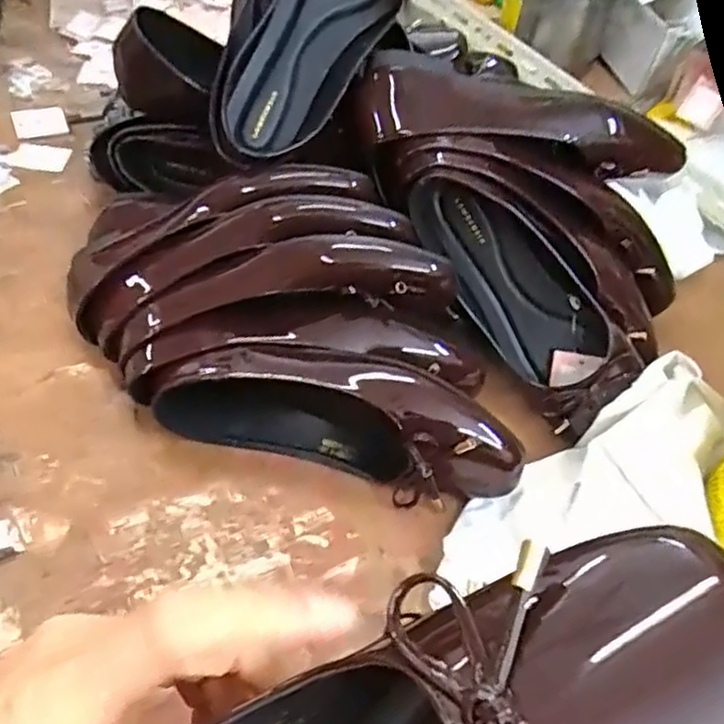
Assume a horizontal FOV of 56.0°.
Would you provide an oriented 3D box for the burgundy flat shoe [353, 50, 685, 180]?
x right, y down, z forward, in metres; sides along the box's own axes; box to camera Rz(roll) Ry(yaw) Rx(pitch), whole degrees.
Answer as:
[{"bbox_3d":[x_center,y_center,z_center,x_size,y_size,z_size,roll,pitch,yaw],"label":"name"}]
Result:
[{"bbox_3d":[0.120,-0.183,0.509,0.249,0.058,0.064,2,48,-5],"label":"burgundy flat shoe"}]

